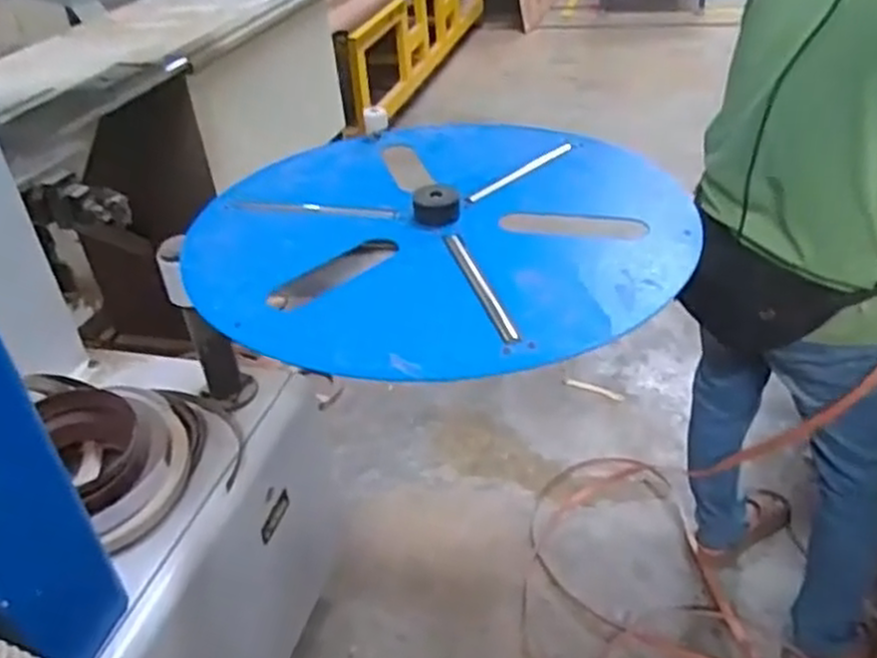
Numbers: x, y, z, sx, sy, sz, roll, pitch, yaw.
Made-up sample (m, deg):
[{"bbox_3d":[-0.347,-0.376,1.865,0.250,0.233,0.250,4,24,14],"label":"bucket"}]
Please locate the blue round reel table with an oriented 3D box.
[{"bbox_3d":[-0.013,-0.155,1.111,0.703,0.044,0.672,-4,35,3],"label":"blue round reel table"}]

